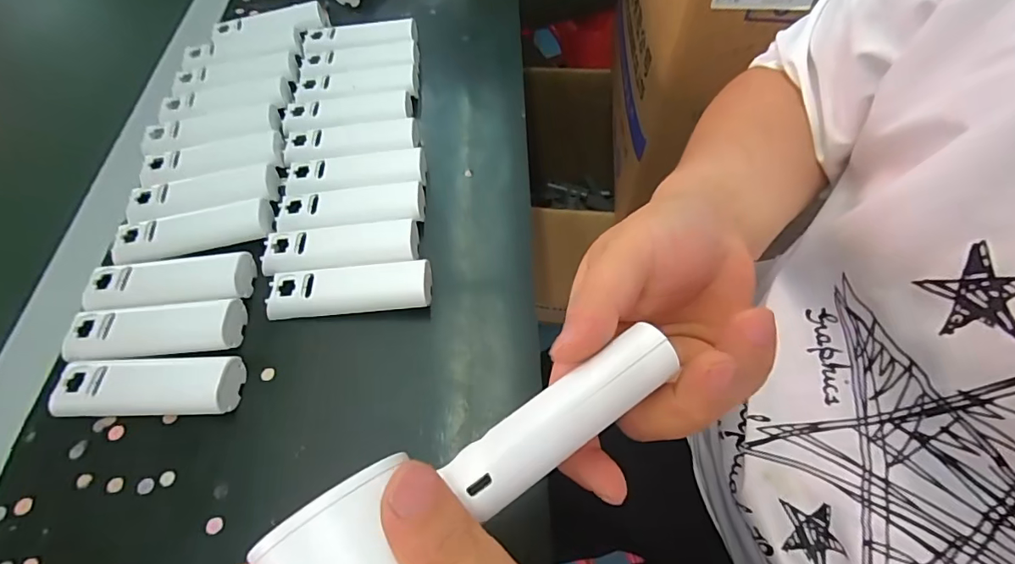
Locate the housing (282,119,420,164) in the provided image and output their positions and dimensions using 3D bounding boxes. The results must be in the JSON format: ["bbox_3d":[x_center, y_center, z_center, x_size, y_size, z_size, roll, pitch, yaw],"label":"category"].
[{"bbox_3d":[-0.123,-0.108,0.378,0.104,0.017,0.033,-6,61,-3],"label":"housing"}]

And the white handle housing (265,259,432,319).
[{"bbox_3d":[-0.102,0.005,0.311,0.103,0.015,0.032,-2,60,-1],"label":"white handle housing"}]

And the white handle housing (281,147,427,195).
[{"bbox_3d":[-0.115,-0.081,0.361,0.104,0.017,0.035,-4,60,-2],"label":"white handle housing"}]

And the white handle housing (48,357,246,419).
[{"bbox_3d":[-0.210,0.061,0.278,0.104,0.017,0.033,0,60,0],"label":"white handle housing"}]

